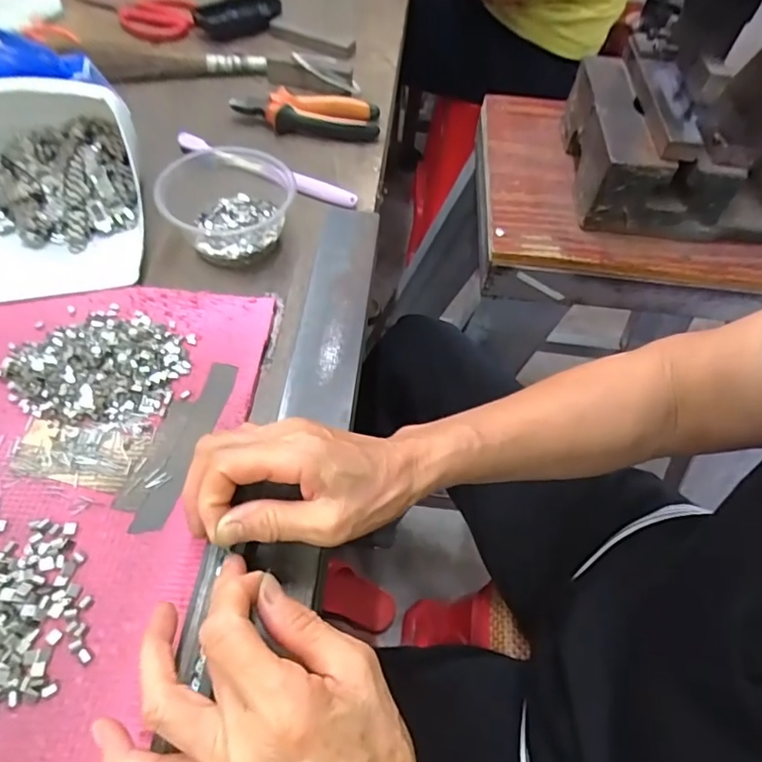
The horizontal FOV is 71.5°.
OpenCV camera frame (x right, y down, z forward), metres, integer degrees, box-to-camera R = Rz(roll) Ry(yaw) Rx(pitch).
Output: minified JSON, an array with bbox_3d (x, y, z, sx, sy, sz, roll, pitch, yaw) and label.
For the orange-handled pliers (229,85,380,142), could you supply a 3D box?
[{"bbox_3d":[-0.079,-0.287,0.560,0.151,0.025,0.063,3,57,-3],"label":"orange-handled pliers"}]

